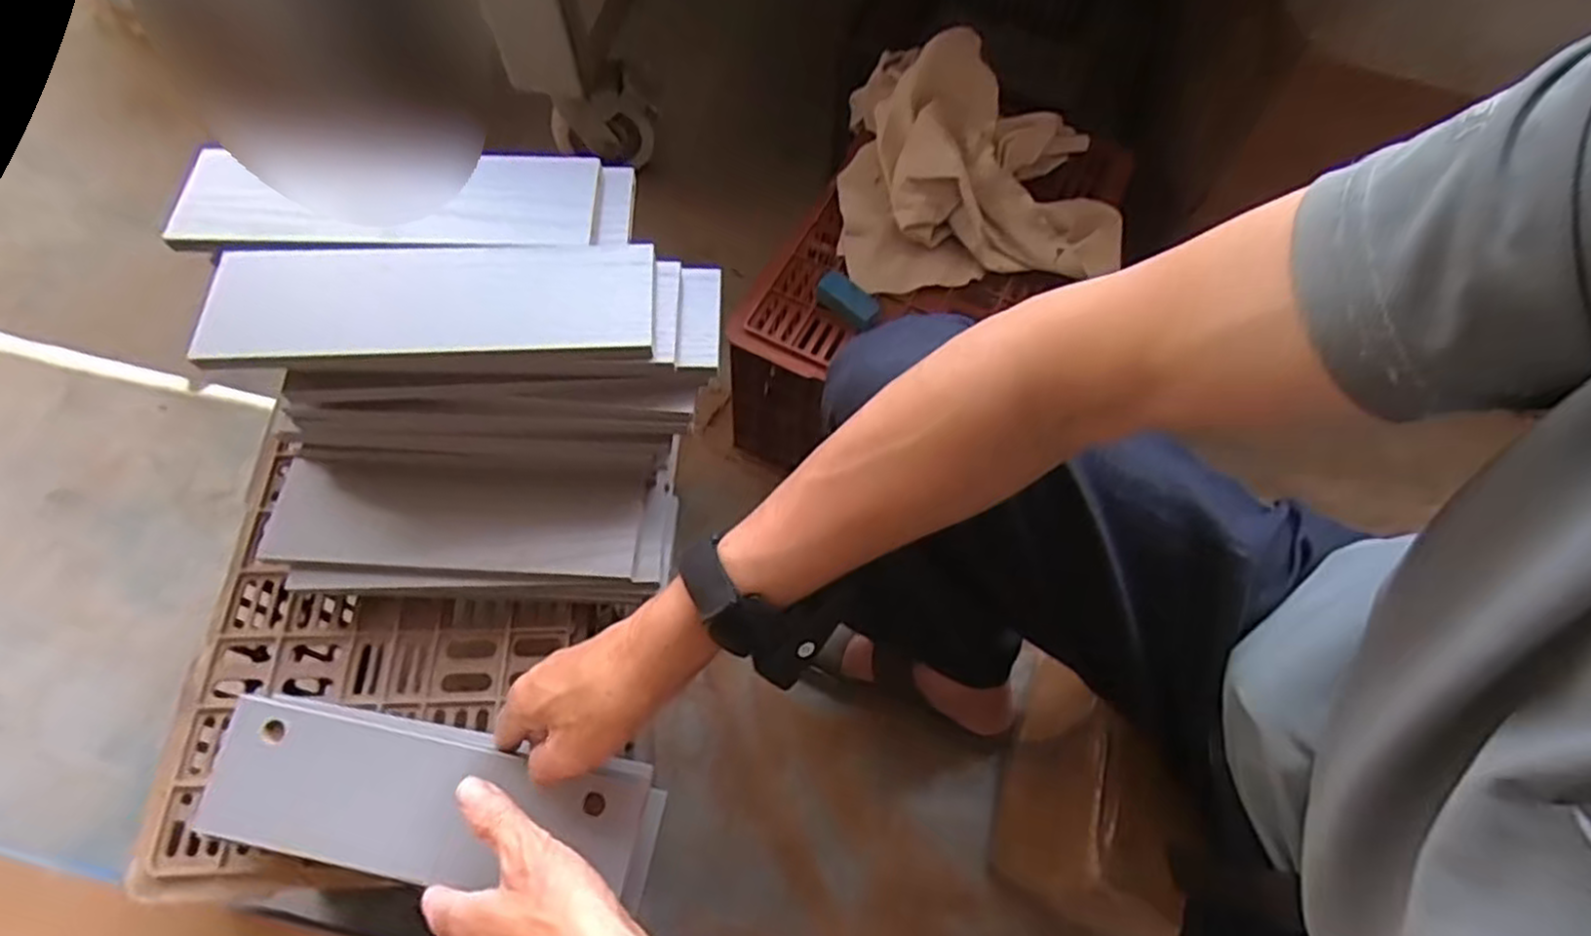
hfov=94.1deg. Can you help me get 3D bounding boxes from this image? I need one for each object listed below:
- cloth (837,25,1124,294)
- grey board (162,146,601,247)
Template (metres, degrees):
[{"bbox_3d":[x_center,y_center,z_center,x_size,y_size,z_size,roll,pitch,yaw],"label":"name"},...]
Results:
[{"bbox_3d":[0.203,-0.328,0.783,0.296,0.121,0.274,5,63,0],"label":"cloth"},{"bbox_3d":[-0.267,-0.179,0.492,0.260,0.017,0.077,-3,64,-4],"label":"grey board"}]

